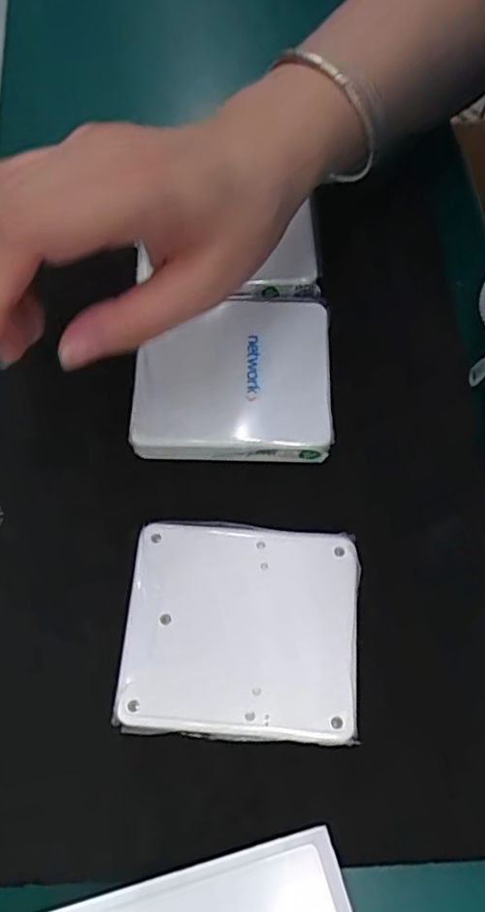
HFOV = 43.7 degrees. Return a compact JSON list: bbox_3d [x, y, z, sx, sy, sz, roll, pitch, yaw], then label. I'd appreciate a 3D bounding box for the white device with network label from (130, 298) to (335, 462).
[{"bbox_3d":[-0.003,-0.041,0.294,0.092,0.018,0.085,3,72,-5],"label":"white device with network label"}]

